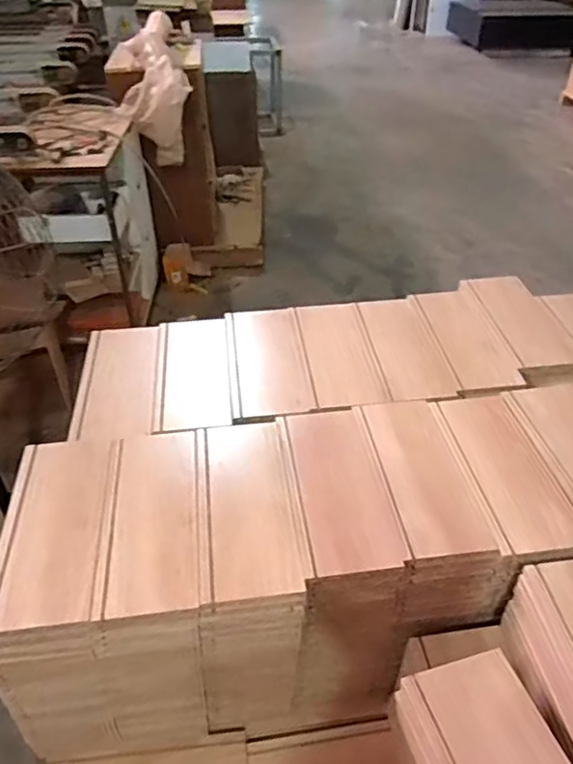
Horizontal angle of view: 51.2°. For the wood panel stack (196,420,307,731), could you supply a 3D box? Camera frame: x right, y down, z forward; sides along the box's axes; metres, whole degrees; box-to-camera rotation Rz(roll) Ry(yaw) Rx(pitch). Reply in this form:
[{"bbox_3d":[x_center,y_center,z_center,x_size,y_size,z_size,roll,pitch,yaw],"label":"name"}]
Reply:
[{"bbox_3d":[-0.060,0.289,0.930,0.131,0.343,0.322,-5,40,-5],"label":"wood panel stack"}]

